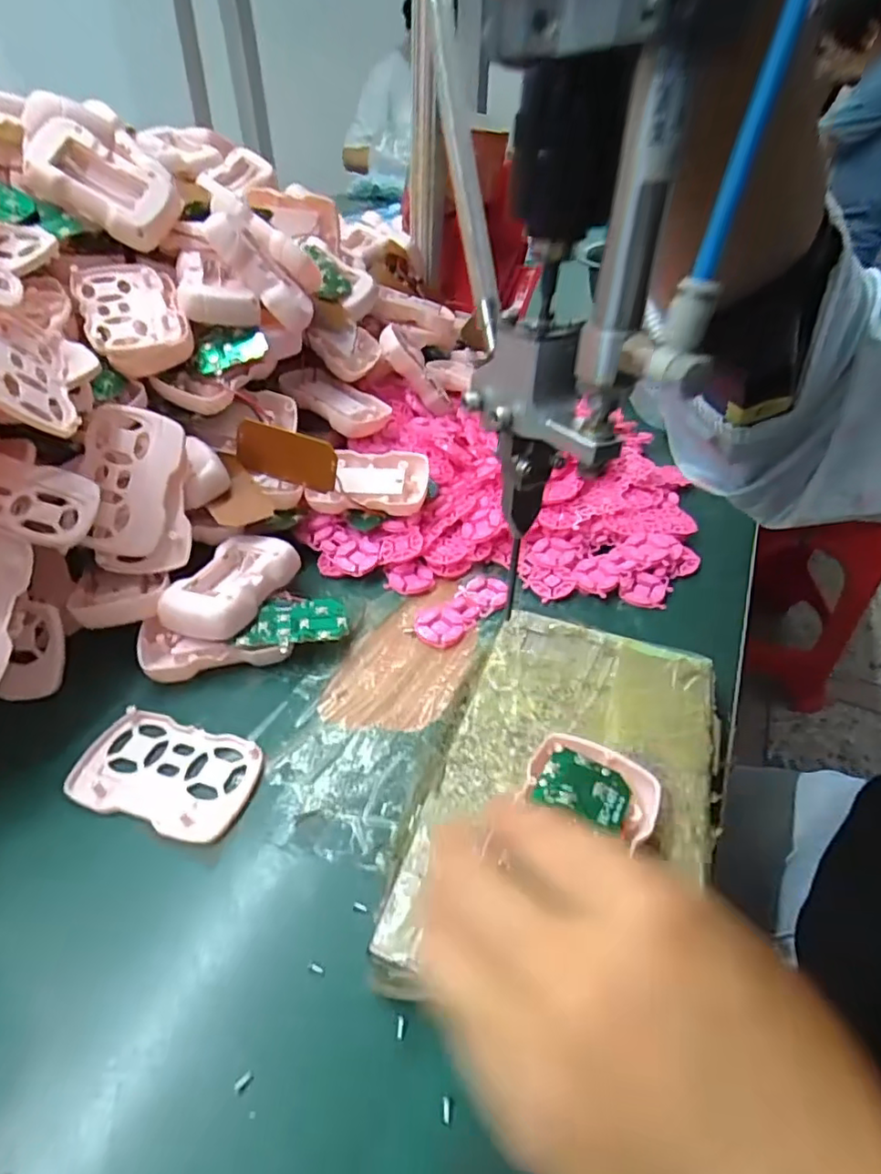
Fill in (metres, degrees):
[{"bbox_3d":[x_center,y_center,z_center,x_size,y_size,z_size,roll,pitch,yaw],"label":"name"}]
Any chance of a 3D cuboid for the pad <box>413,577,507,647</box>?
[{"bbox_3d":[0.016,0.015,0.398,0.074,0.005,0.032,-32,52,-33],"label":"pad"}]

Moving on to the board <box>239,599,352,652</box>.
[{"bbox_3d":[-0.089,0.022,0.362,0.062,0.004,0.038,-6,42,-17],"label":"board"}]

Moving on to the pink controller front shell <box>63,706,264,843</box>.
[{"bbox_3d":[-0.136,0.093,0.299,0.088,0.005,0.055,12,42,11],"label":"pink controller front shell"}]

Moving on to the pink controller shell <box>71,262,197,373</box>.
[{"bbox_3d":[-0.203,-0.177,0.398,0.061,0.030,0.087,-16,64,-18],"label":"pink controller shell"}]

